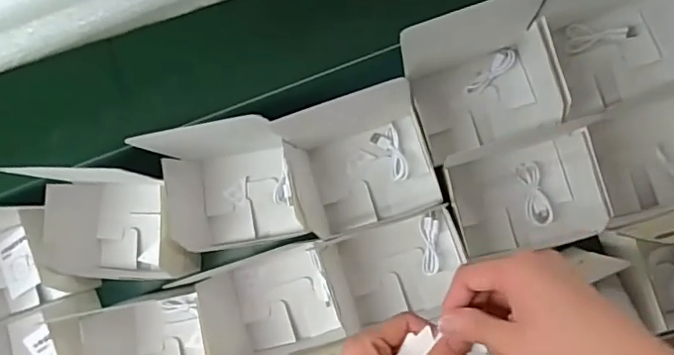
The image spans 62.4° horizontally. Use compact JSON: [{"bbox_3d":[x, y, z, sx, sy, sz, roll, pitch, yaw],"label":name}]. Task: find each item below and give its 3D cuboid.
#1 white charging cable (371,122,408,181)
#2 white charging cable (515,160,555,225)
[{"bbox_3d":[0.067,-0.030,0.680,0.032,0.014,0.069,-23,84,6],"label":"white charging cable"},{"bbox_3d":[0.234,0.019,0.657,0.028,0.010,0.076,-16,85,7],"label":"white charging cable"}]

